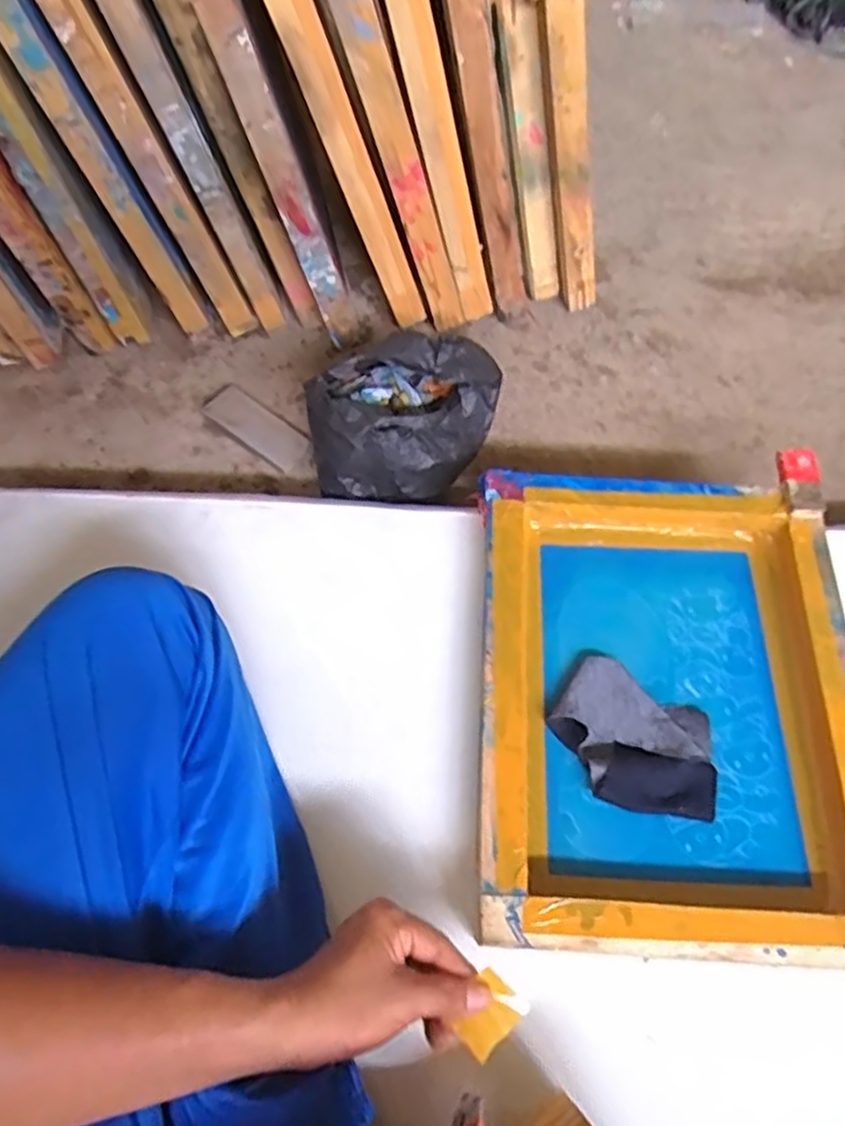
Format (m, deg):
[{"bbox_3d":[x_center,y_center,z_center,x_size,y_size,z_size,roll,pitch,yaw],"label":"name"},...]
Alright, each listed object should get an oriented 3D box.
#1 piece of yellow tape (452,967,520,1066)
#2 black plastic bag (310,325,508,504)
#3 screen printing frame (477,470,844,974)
[{"bbox_3d":[0.041,0.288,0.474,0.043,0.013,0.034,-41,67,-18],"label":"piece of yellow tape"},{"bbox_3d":[-0.019,-0.138,0.778,0.188,0.161,0.118,3,62,4],"label":"black plastic bag"},{"bbox_3d":[0.209,0.109,0.646,0.316,0.048,0.413,2,62,4],"label":"screen printing frame"}]

